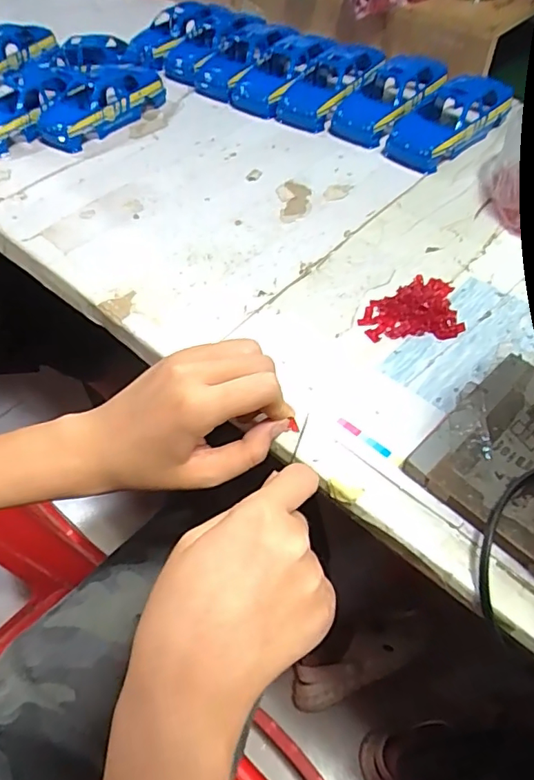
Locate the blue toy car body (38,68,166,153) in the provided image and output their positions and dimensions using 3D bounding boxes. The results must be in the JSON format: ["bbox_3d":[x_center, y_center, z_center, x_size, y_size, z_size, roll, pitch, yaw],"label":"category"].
[{"bbox_3d":[-0.157,-0.272,0.500,0.057,0.033,0.126,33,60,24],"label":"blue toy car body"}]

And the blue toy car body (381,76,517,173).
[{"bbox_3d":[0.153,-0.230,0.442,0.121,0.036,0.061,-36,59,-23],"label":"blue toy car body"}]

